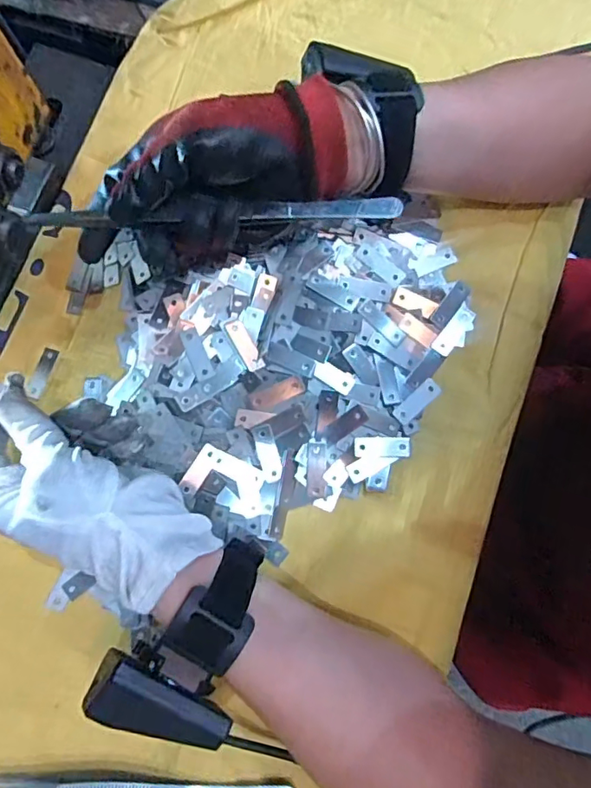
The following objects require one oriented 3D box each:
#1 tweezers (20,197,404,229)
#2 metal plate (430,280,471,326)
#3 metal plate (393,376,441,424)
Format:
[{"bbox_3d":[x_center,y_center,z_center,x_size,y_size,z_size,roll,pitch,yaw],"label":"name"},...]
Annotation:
[{"bbox_3d":[-0.048,-0.105,0.310,0.218,0.008,0.012,-1,78,2],"label":"tweezers"},{"bbox_3d":[0.104,-0.061,0.351,0.011,0.004,0.035,37,81,9],"label":"metal plate"},{"bbox_3d":[0.078,0.004,0.338,0.035,0.004,0.013,-43,80,-7],"label":"metal plate"}]

